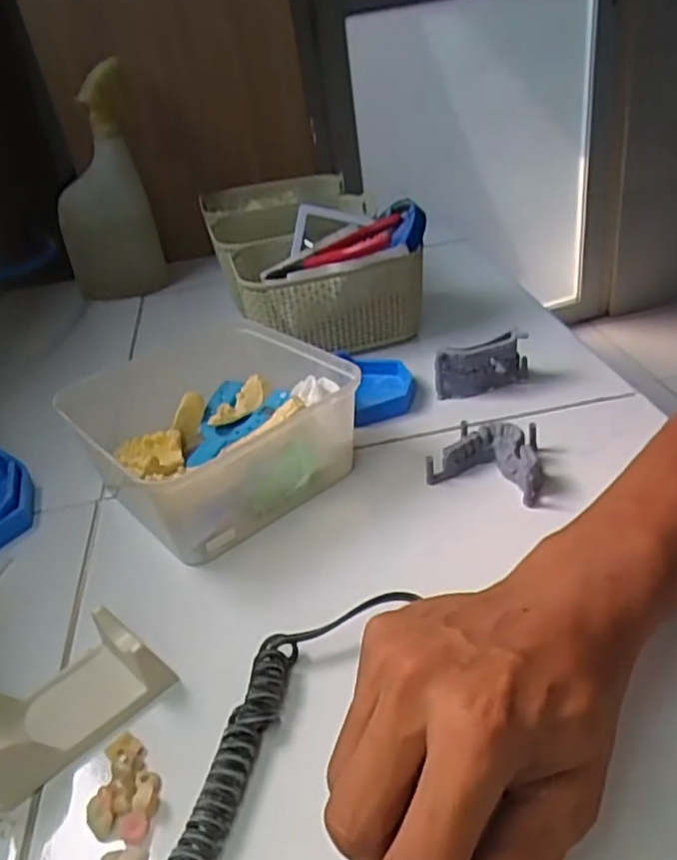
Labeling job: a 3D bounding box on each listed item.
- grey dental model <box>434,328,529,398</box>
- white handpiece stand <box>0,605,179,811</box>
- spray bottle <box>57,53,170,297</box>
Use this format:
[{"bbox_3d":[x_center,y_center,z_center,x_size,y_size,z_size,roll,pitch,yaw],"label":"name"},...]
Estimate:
[{"bbox_3d":[0.112,-0.049,0.535,0.074,0.046,0.015,-13,32,-7],"label":"grey dental model"},{"bbox_3d":[-0.130,0.126,0.329,0.088,0.030,0.049,-33,39,-33],"label":"white handpiece stand"},{"bbox_3d":[-0.255,-0.254,0.747,0.103,0.219,0.050,-18,33,-15],"label":"spray bottle"}]

